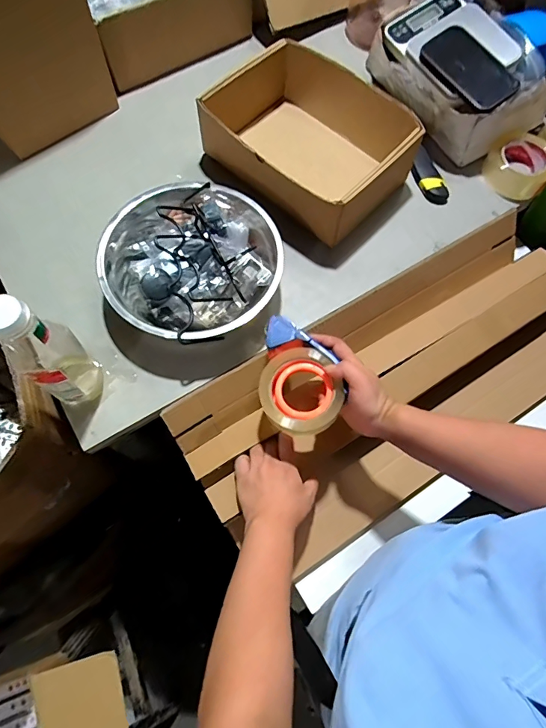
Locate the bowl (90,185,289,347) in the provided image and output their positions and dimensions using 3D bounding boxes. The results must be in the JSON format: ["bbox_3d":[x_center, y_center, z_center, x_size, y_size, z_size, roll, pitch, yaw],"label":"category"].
[{"bbox_3d":[-0.115,-0.149,0.610,0.241,0.072,0.238,1,69,-2],"label":"bowl"}]

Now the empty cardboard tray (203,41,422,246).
[{"bbox_3d":[0.059,-0.361,0.700,0.292,0.104,0.244,37,72,11],"label":"empty cardboard tray"}]

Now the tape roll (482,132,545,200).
[{"bbox_3d":[0.431,-0.346,0.739,0.114,0.044,0.104,1,69,-2],"label":"tape roll"}]

